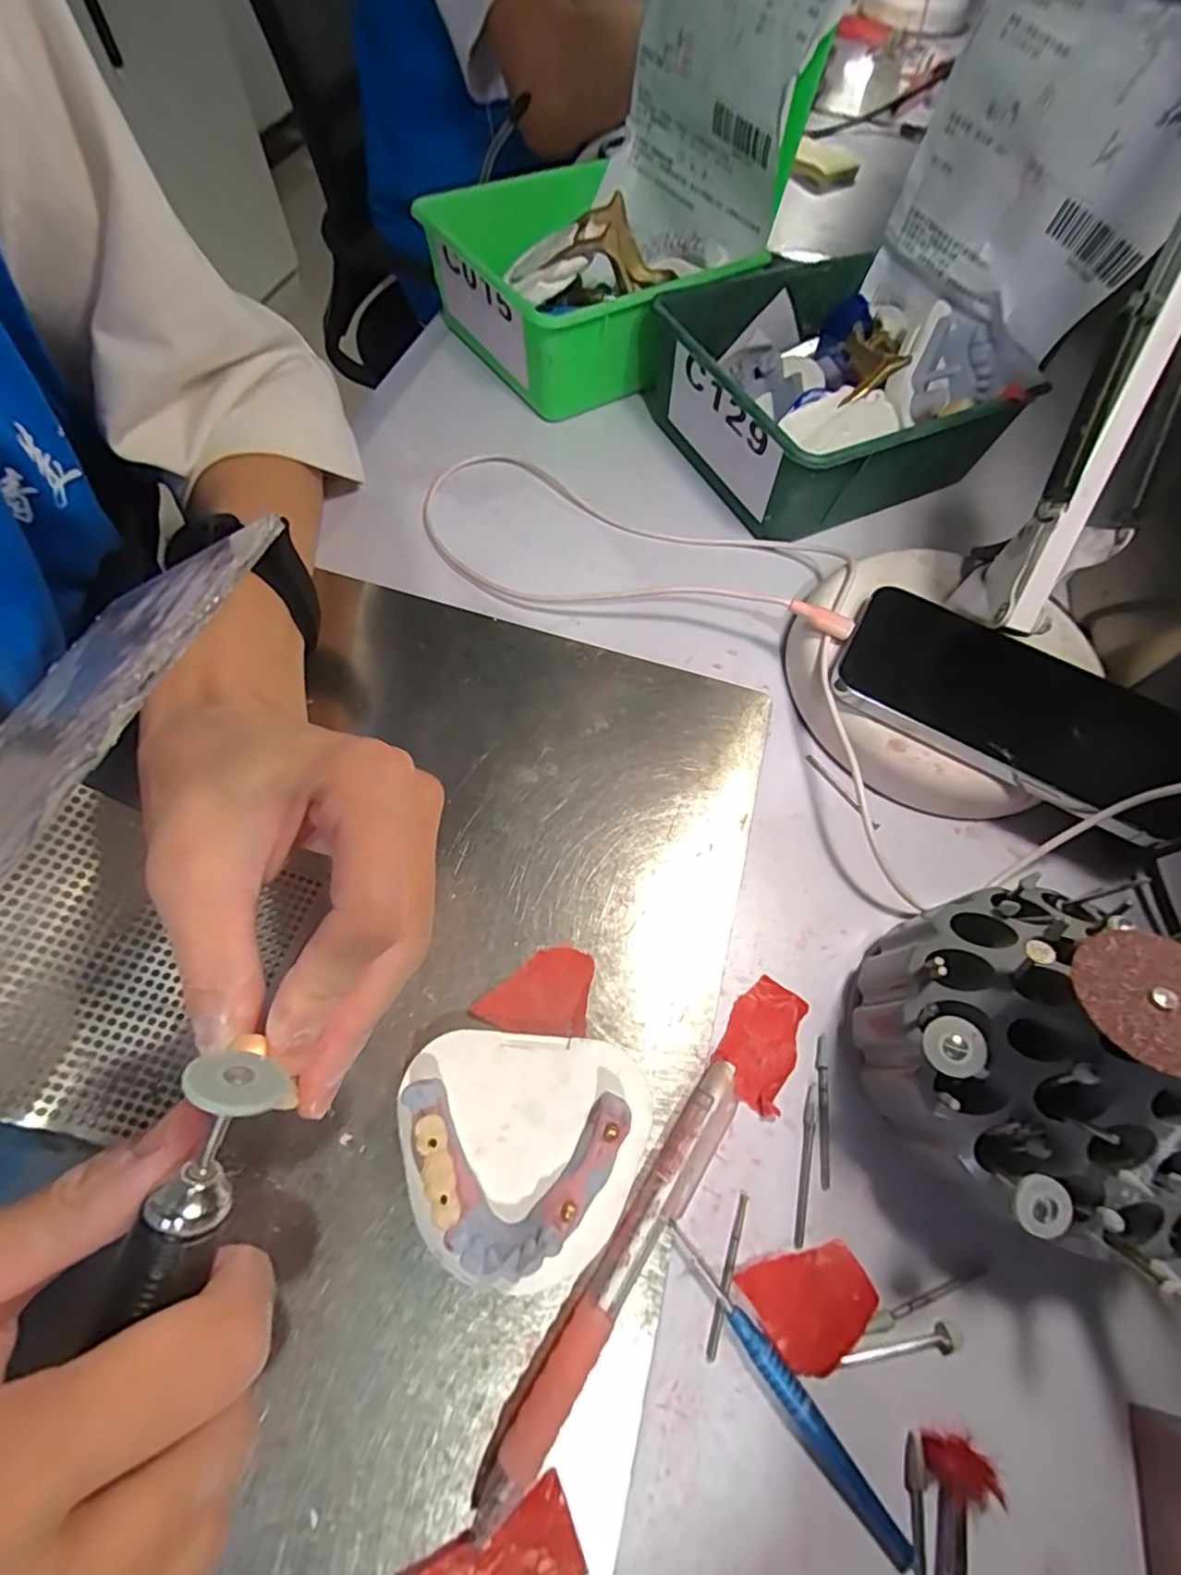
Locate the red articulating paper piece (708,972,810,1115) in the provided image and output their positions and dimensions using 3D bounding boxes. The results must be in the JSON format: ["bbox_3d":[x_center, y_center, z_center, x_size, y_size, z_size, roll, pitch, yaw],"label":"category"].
[{"bbox_3d":[0.064,0.094,0.215,0.027,0.005,0.043,27,66,10],"label":"red articulating paper piece"}]

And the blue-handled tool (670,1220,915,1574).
[{"bbox_3d":[0.057,0.178,0.172,0.009,0.006,0.096,-35,70,-18],"label":"blue-handled tool"}]

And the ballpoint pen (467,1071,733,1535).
[{"bbox_3d":[0.011,0.148,0.180,0.015,0.013,0.130,34,67,13],"label":"ballpoint pen"}]

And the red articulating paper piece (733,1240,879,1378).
[{"bbox_3d":[0.070,0.161,0.183,0.037,0.004,0.031,-26,68,-15],"label":"red articulating paper piece"}]

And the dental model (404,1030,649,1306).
[{"bbox_3d":[-0.022,0.113,0.182,0.076,0.031,0.065,8,64,1],"label":"dental model"}]

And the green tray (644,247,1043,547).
[{"bbox_3d":[0.138,-0.238,0.351,0.177,0.069,0.166,-23,67,-14],"label":"green tray"}]

